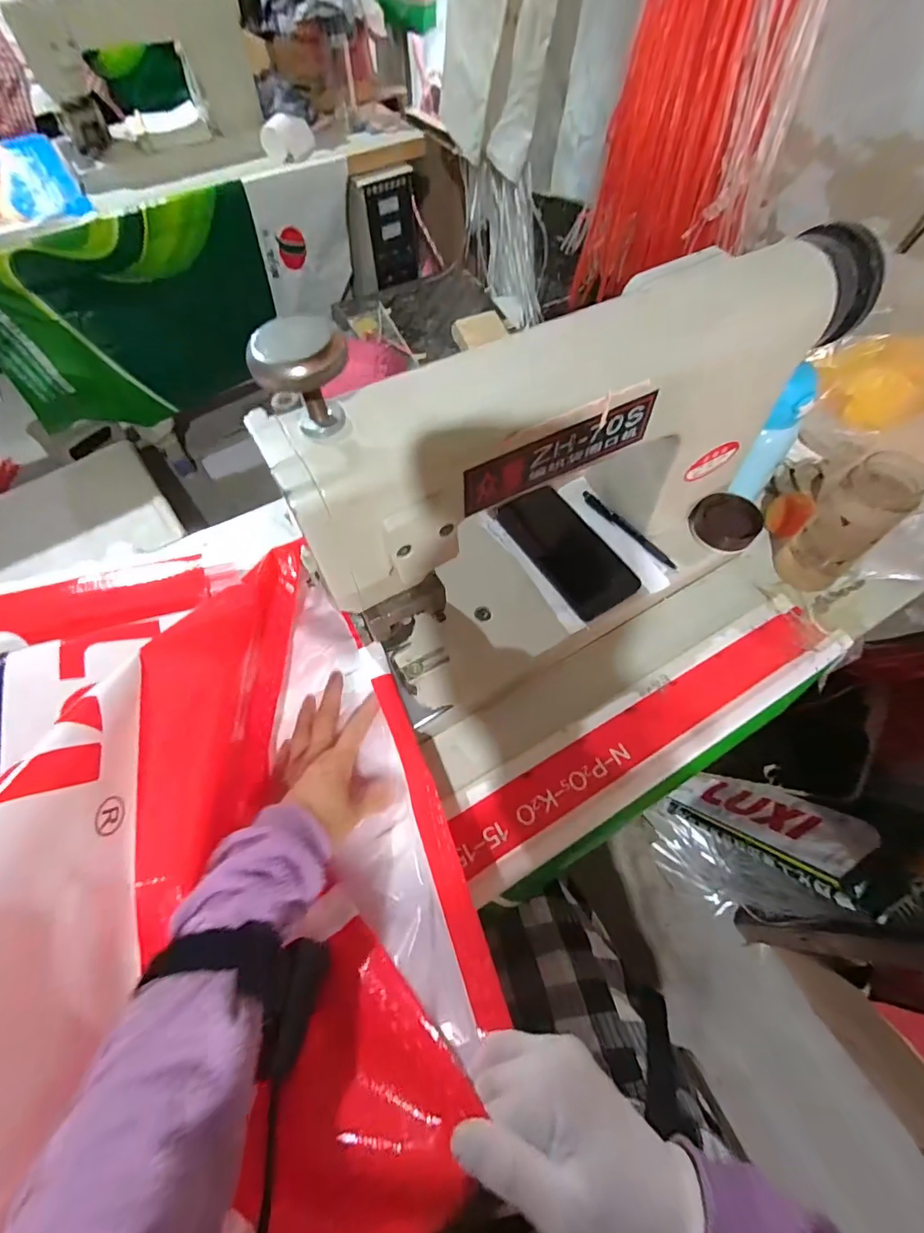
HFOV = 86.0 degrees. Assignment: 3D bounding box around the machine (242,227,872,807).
[{"bbox_3d":[0.146,-0.081,0.442,0.511,0.311,0.216,-27,63,-13],"label":"machine"}]

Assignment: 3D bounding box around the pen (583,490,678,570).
[{"bbox_3d":[0.187,-0.098,0.561,0.013,0.012,0.135,-37,66,-18],"label":"pen"}]

